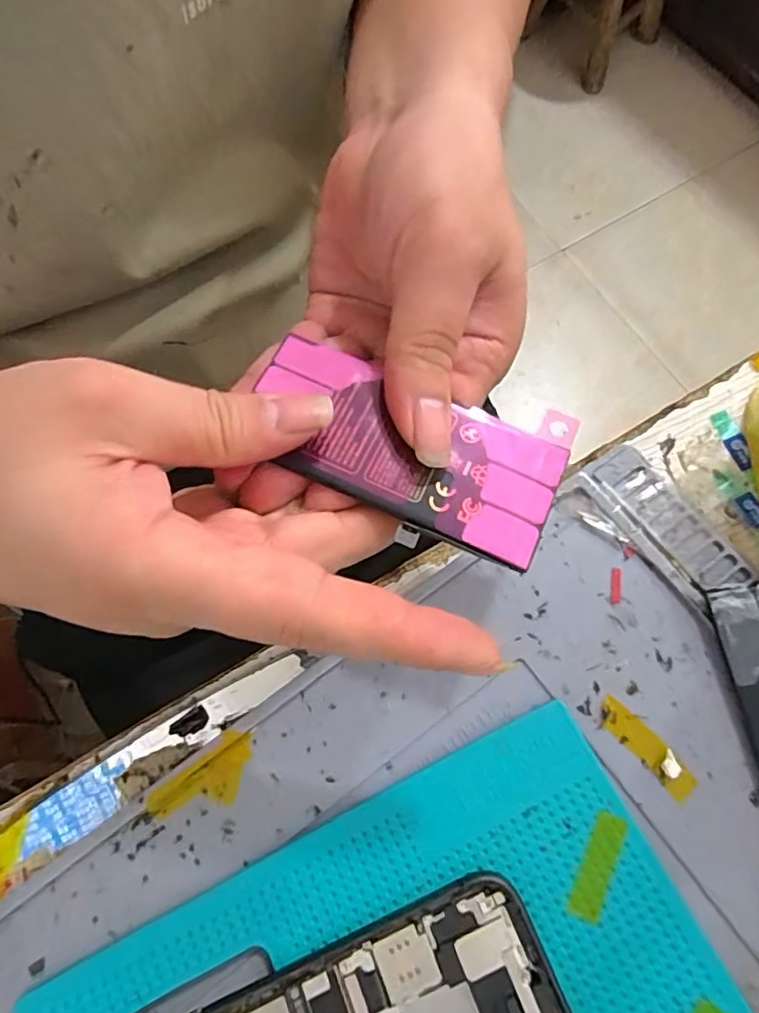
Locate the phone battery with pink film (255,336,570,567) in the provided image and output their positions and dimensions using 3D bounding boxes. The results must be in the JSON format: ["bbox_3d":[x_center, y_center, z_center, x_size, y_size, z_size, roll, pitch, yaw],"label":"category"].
[{"bbox_3d":[0.008,-0.022,0.177,0.099,0.007,0.051,23,75,9],"label":"phone battery with pink film"}]

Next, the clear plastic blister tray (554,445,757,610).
[{"bbox_3d":[0.106,0.008,0.214,0.040,0.009,0.068,-40,75,-10],"label":"clear plastic blister tray"}]

